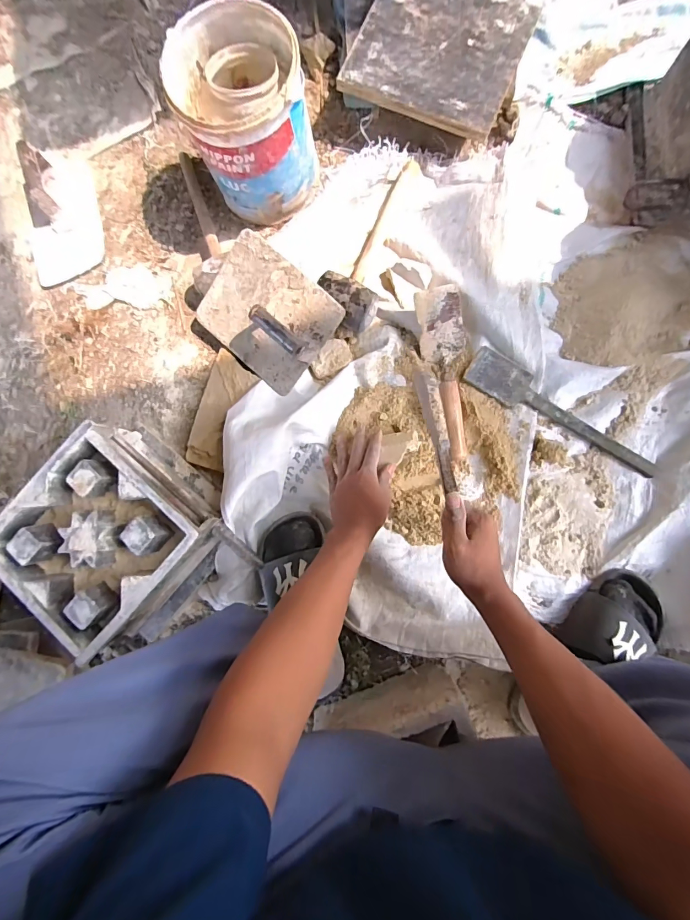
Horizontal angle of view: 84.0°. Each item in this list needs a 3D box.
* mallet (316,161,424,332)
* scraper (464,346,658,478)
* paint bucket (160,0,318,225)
[{"bbox_3d":[0.039,-0.361,0.623,0.096,0.050,0.306,18,86,7],"label":"mallet"},{"bbox_3d":[0.339,-0.070,0.602,0.320,0.015,0.063,35,88,8],"label":"scraper"},{"bbox_3d":[-0.144,-0.512,0.588,0.168,0.181,0.184,-1,84,6],"label":"paint bucket"}]

